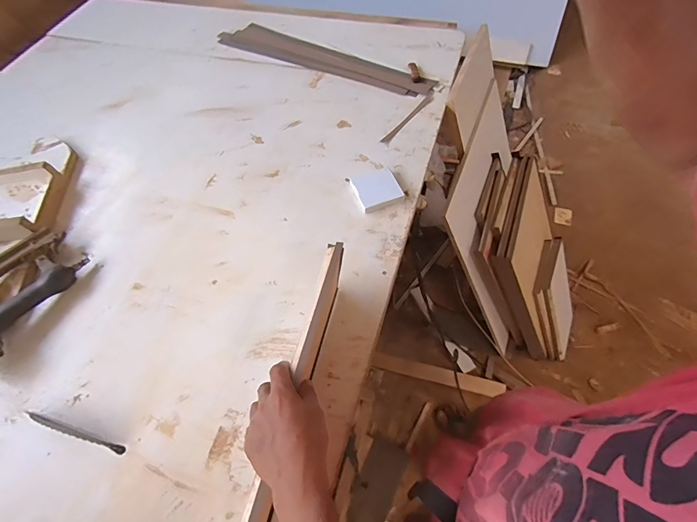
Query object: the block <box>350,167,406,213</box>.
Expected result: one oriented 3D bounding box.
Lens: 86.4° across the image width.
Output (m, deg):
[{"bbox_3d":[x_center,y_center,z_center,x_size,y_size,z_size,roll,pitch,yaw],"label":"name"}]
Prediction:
[{"bbox_3d":[0.055,-0.139,0.713,0.084,0.019,0.090,-19,61,-7],"label":"block"}]

